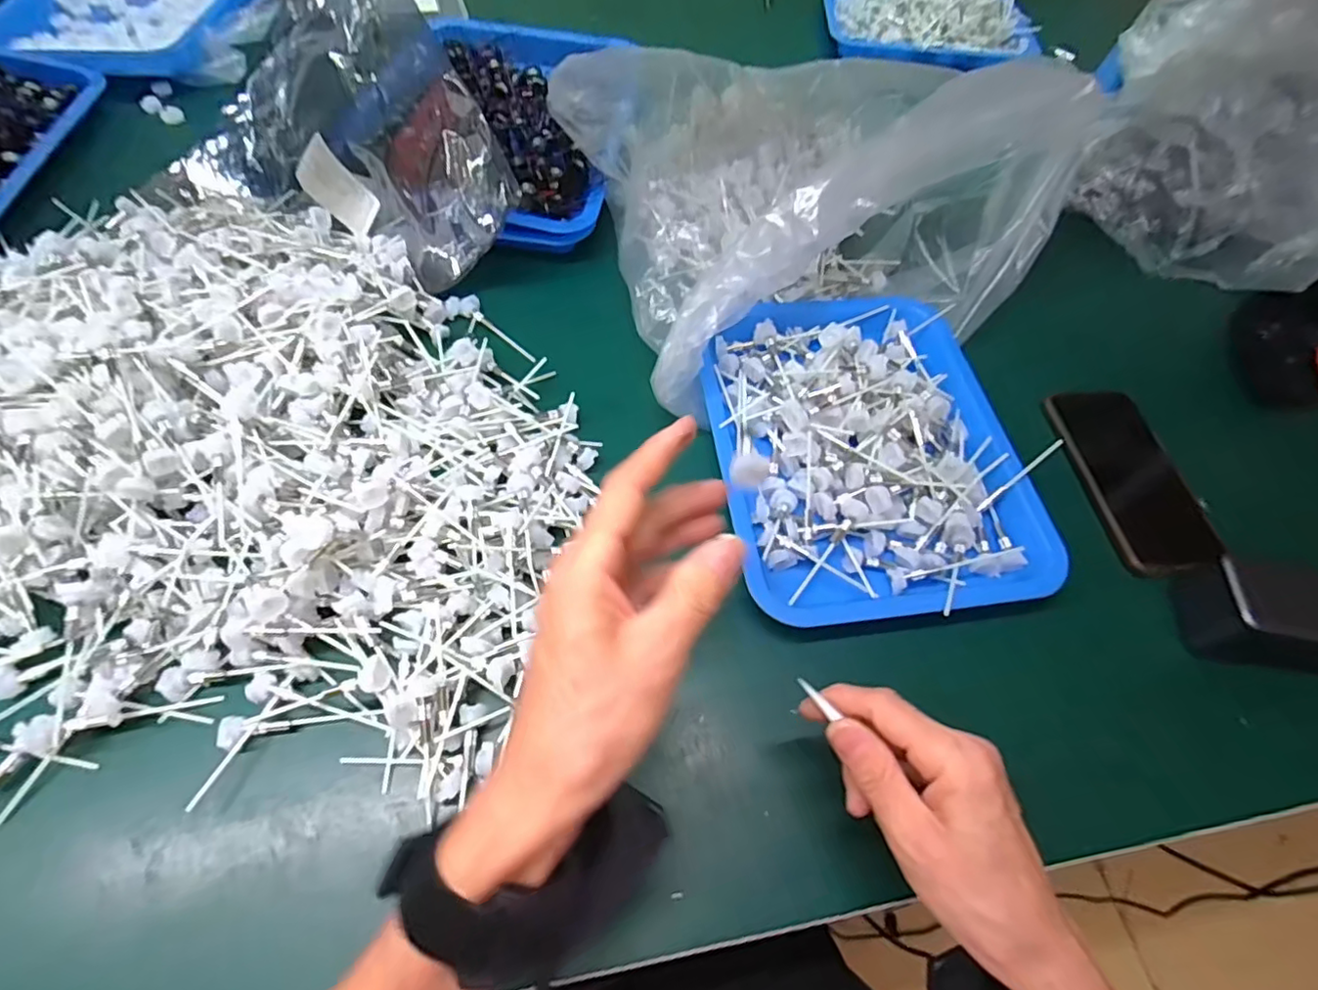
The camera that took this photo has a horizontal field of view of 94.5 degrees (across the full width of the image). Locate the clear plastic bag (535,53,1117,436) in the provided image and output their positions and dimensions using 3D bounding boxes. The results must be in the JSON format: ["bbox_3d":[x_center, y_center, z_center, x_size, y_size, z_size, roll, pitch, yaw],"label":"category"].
[{"bbox_3d":[0.123,-0.302,0.530,0.376,0.141,0.388,-16,62,-12],"label":"clear plastic bag"}]

